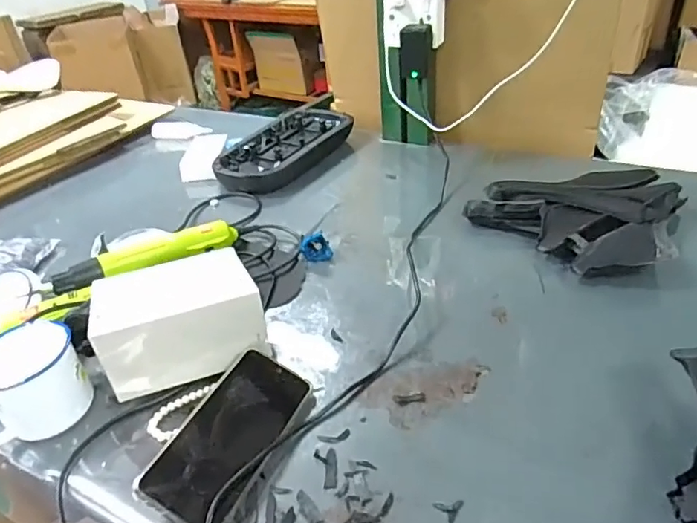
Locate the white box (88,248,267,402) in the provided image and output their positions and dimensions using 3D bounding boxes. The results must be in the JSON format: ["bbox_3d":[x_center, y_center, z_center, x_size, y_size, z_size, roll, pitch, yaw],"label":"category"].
[{"bbox_3d":[-0.171,0.062,0.551,0.156,0.097,0.091,-13,36,-13],"label":"white box"}]

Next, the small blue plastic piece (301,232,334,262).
[{"bbox_3d":[-0.043,-0.019,0.707,0.039,0.030,0.027,-12,36,-8],"label":"small blue plastic piece"}]

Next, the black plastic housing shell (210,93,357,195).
[{"bbox_3d":[-0.109,-0.211,0.980,0.149,0.043,0.306,17,41,29],"label":"black plastic housing shell"}]

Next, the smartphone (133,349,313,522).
[{"bbox_3d":[-0.102,0.150,0.467,0.079,0.005,0.164,31,43,5],"label":"smartphone"}]

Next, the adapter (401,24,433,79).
[{"bbox_3d":[0.106,-0.328,0.832,0.047,0.079,0.026,0,36,8],"label":"adapter"}]

